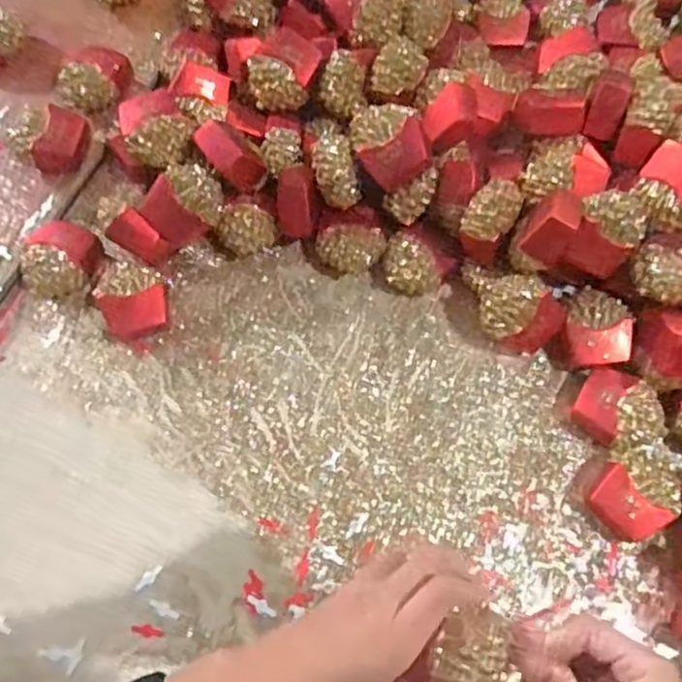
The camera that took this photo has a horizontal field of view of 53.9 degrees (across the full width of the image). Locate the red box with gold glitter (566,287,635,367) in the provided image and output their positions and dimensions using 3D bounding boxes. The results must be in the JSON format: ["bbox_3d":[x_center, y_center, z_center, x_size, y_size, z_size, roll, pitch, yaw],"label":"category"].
[{"bbox_3d":[0.263,-0.012,0.702,0.071,0.044,0.082,0,68,2],"label":"red box with gold glitter"}]

